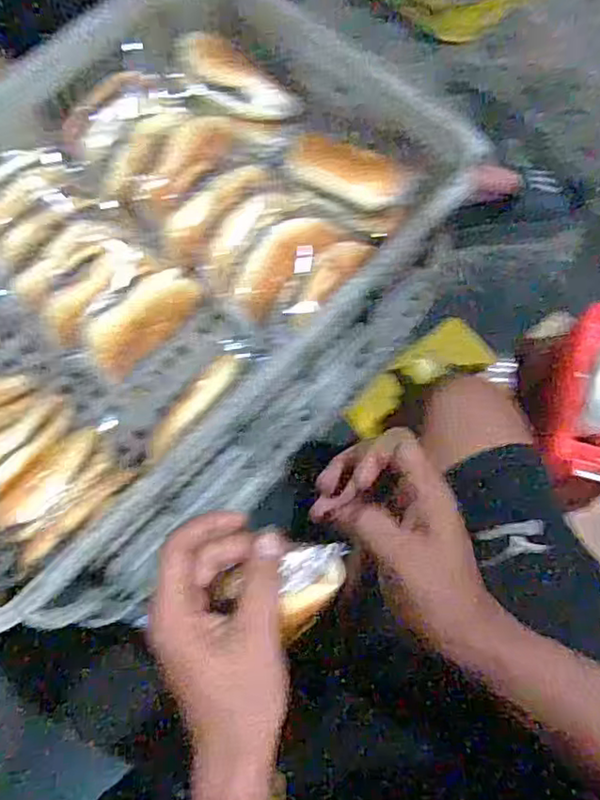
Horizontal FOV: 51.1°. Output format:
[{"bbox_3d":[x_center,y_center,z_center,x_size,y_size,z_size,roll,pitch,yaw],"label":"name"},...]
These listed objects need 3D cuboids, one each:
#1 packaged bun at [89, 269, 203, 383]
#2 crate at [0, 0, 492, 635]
[{"bbox_3d":[-0.158,-0.081,0.641,0.042,0.053,0.131,40,76,13],"label":"packaged bun"},{"bbox_3d":[-0.181,-0.124,0.640,0.582,0.163,0.430,-43,75,-13],"label":"crate"}]

